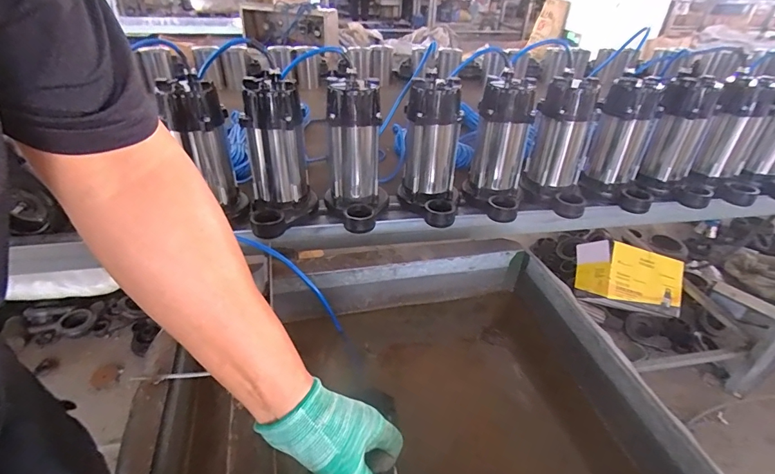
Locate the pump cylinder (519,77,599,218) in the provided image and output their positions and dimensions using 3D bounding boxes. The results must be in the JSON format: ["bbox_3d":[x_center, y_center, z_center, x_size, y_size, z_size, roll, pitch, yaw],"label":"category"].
[{"bbox_3d":[0.340,-0.174,0.775,0.113,0.224,0.131,10,35,10],"label":"pump cylinder"}]

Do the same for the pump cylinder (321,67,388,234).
[{"bbox_3d":[-0.058,-0.142,0.703,0.110,0.224,0.149,1,34,-3],"label":"pump cylinder"}]

